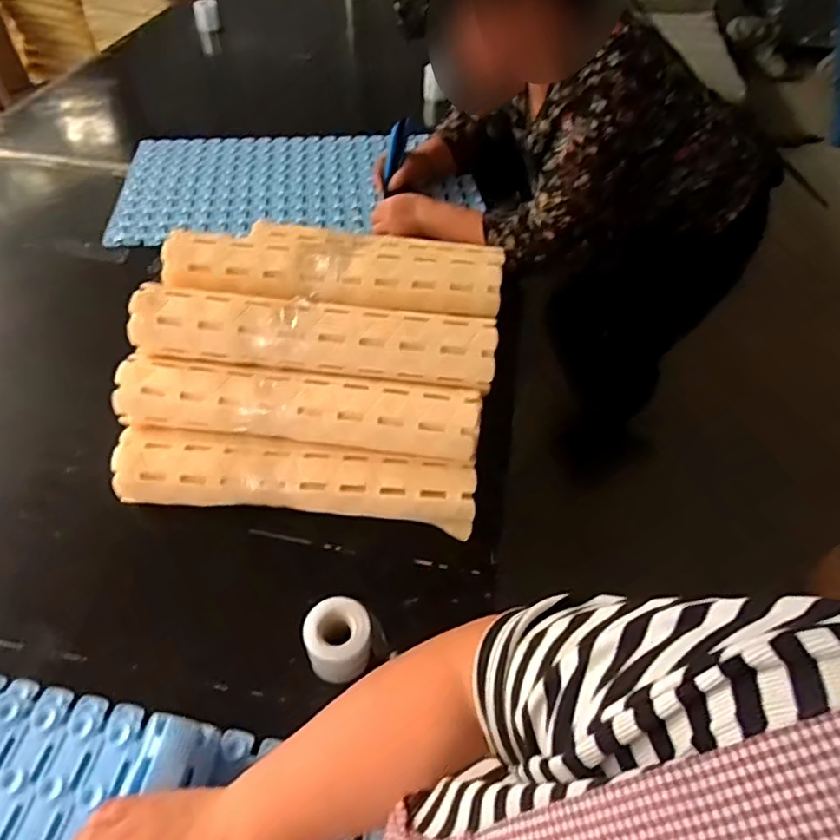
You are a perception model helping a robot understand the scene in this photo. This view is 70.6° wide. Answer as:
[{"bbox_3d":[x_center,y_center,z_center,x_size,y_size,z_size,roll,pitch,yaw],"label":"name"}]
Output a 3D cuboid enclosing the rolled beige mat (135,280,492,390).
[{"bbox_3d":[-0.117,-0.095,0.662,0.400,0.058,0.063,5,50,1],"label":"rolled beige mat"}]

